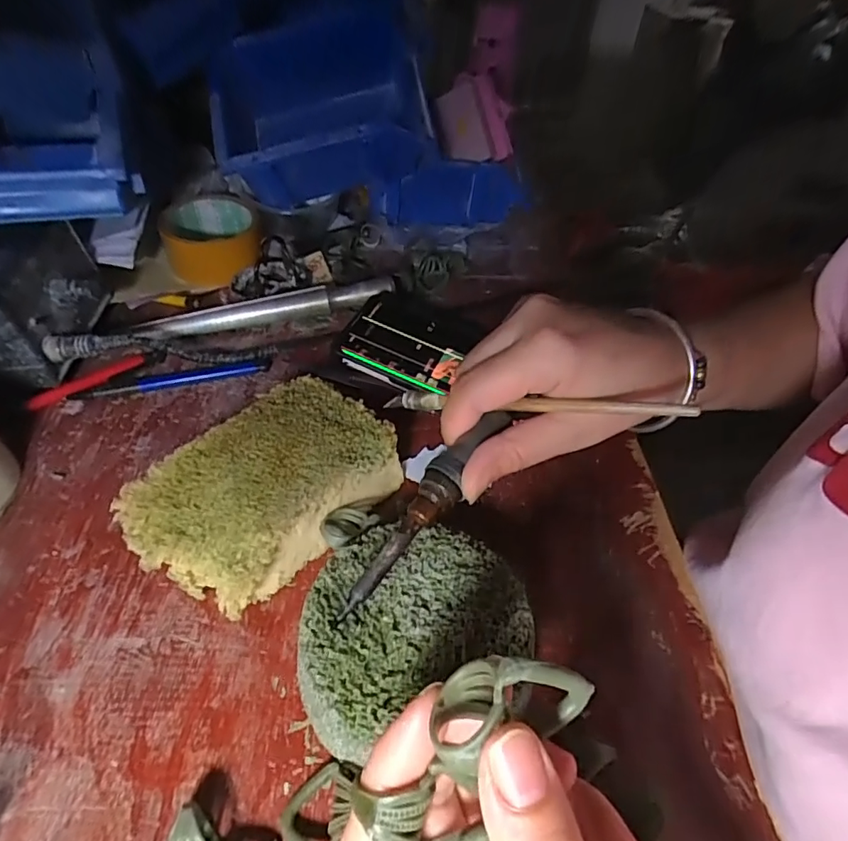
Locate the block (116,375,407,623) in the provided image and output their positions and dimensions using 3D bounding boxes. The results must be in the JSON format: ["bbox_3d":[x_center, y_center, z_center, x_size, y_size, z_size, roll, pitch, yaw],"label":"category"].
[{"bbox_3d":[-0.088,0.039,0.297,0.097,0.044,0.140,31,53,24],"label":"block"}]

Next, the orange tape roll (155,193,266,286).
[{"bbox_3d":[-0.196,-0.174,0.481,0.086,0.043,0.102,-12,49,-14],"label":"orange tape roll"}]

